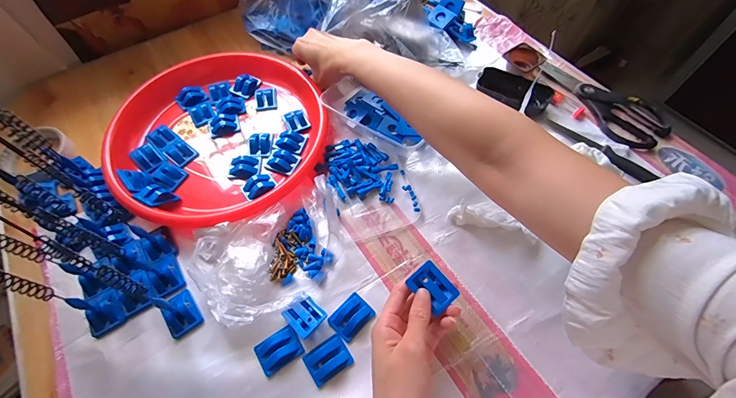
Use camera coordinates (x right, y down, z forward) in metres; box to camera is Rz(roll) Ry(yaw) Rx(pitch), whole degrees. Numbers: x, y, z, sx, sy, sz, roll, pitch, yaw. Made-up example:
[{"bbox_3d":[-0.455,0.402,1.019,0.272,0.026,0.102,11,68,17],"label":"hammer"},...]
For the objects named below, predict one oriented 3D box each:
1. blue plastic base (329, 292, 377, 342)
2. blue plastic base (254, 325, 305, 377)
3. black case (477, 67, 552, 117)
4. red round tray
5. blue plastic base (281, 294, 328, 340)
[{"bbox_3d":[-0.018,0.129,0.369,0.033,0.007,0.044,40,69,21],"label":"blue plastic base"},{"bbox_3d":[-0.094,0.158,0.352,0.045,0.008,0.034,-32,64,-15],"label":"blue plastic base"},{"bbox_3d":[0.223,-0.167,0.514,0.106,0.025,0.058,34,67,19],"label":"black case"},{"bbox_3d":[-0.209,-0.096,0.474,0.273,0.035,0.284,0,59,1],"label":"red round tray"},{"bbox_3d":[-0.068,0.126,0.364,0.039,0.015,0.034,39,68,21],"label":"blue plastic base"}]

